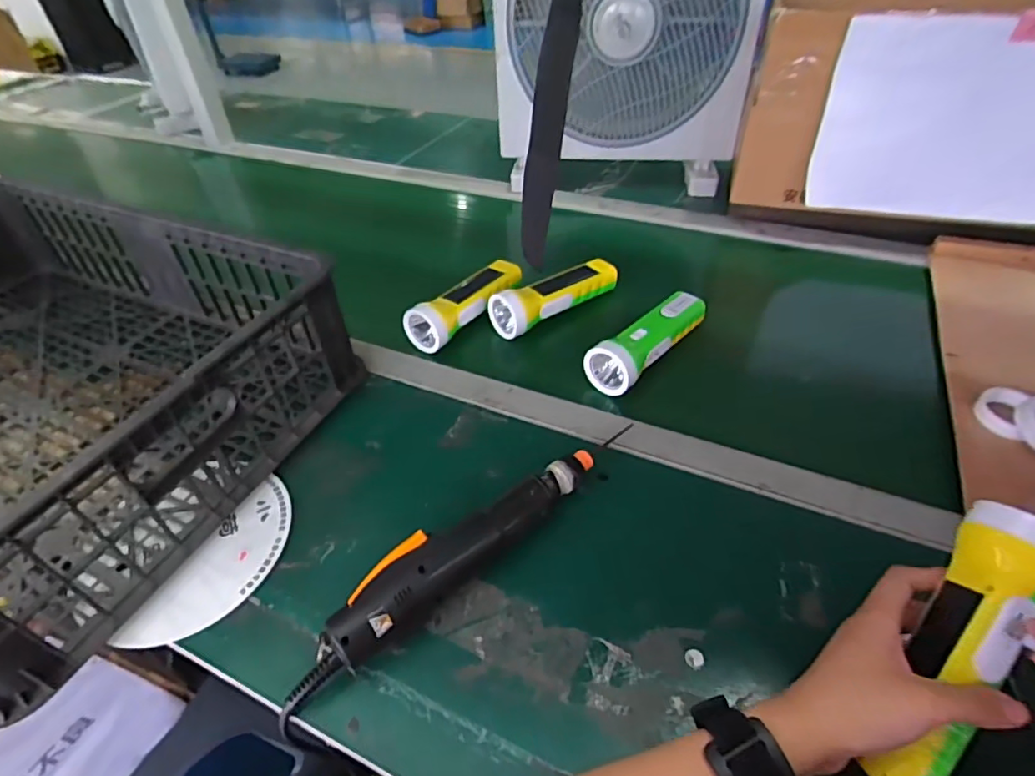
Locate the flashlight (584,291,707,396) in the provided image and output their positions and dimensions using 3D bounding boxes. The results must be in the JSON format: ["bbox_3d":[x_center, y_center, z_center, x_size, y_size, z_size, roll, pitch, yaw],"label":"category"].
[{"bbox_3d":[0.144,-0.058,0.606,0.053,0.047,0.172,29,53,30],"label":"flashlight"}]

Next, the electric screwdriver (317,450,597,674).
[{"bbox_3d":[-0.035,0.119,0.430,0.237,0.044,0.044,-34,51,-27],"label":"electric screwdriver"}]

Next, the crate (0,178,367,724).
[{"bbox_3d":[-0.534,-0.033,0.550,0.642,0.137,0.399,17,45,20],"label":"crate"}]

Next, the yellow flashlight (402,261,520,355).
[{"bbox_3d":[-0.060,-0.112,0.677,0.059,0.052,0.184,24,50,27],"label":"yellow flashlight"}]

